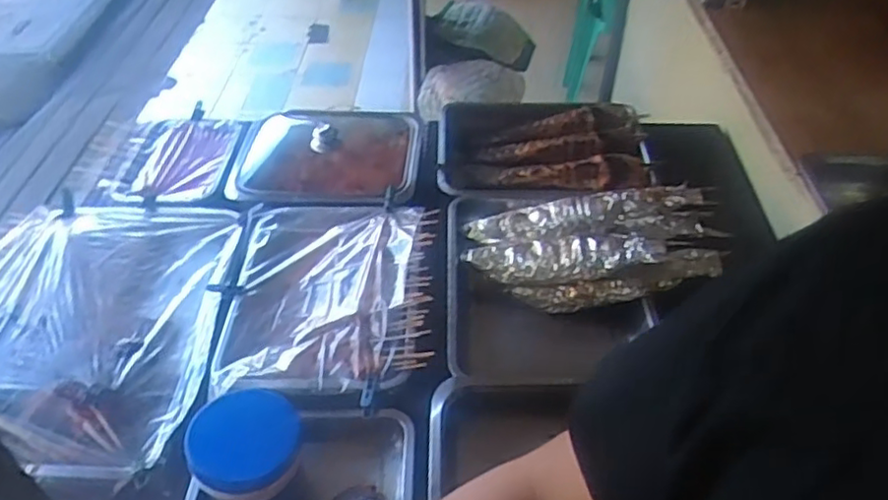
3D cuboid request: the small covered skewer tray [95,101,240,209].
[{"bbox_3d":[-0.510,-0.175,1.250,0.207,0.046,0.282,-1,44,-2],"label":"small covered skewer tray"}]

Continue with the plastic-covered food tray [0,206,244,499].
[{"bbox_3d":[-0.516,0.104,0.951,0.373,0.056,0.494,-2,44,-3],"label":"plastic-covered food tray"}]

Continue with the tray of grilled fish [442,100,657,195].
[{"bbox_3d":[0.195,-0.194,1.266,0.408,0.080,0.239,-4,44,-5],"label":"tray of grilled fish"}]

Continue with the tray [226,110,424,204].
[{"bbox_3d":[-0.240,-0.174,1.267,0.370,0.135,0.322,3,44,2],"label":"tray"}]

